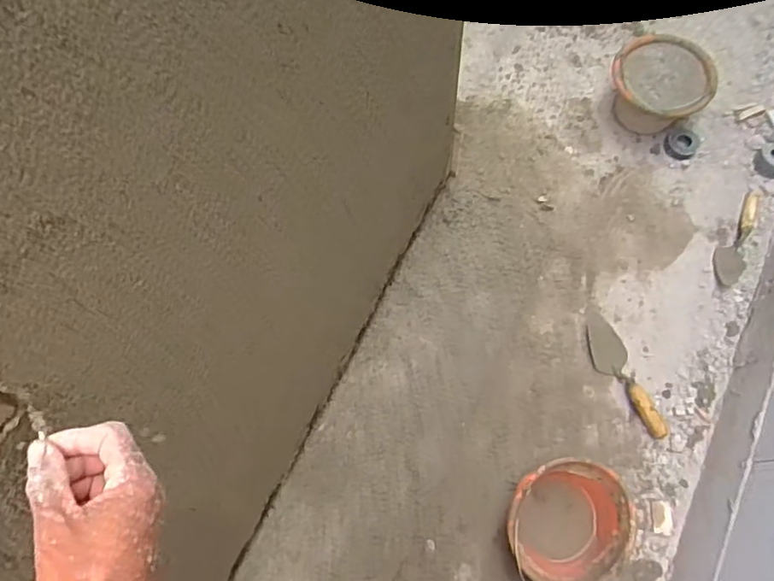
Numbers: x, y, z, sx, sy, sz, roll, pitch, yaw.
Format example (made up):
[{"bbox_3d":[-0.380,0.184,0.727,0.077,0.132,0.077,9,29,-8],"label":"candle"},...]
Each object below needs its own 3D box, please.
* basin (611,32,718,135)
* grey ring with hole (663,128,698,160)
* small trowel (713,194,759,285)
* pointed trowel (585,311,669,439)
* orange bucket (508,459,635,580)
[{"bbox_3d":[0.726,-0.538,1.533,0.251,0.188,0.243,0,69,1],"label":"basin"},{"bbox_3d":[0.814,-0.408,1.562,0.079,0.025,0.105,22,71,9],"label":"grey ring with hole"},{"bbox_3d":[0.901,-0.135,1.447,0.074,0.046,0.274,23,71,9],"label":"small trowel"},{"bbox_3d":[0.558,0.192,1.334,0.091,0.044,0.334,-19,70,-6],"label":"pointed trowel"},{"bbox_3d":[0.361,0.479,1.165,0.242,0.162,0.221,0,69,1],"label":"orange bucket"}]

